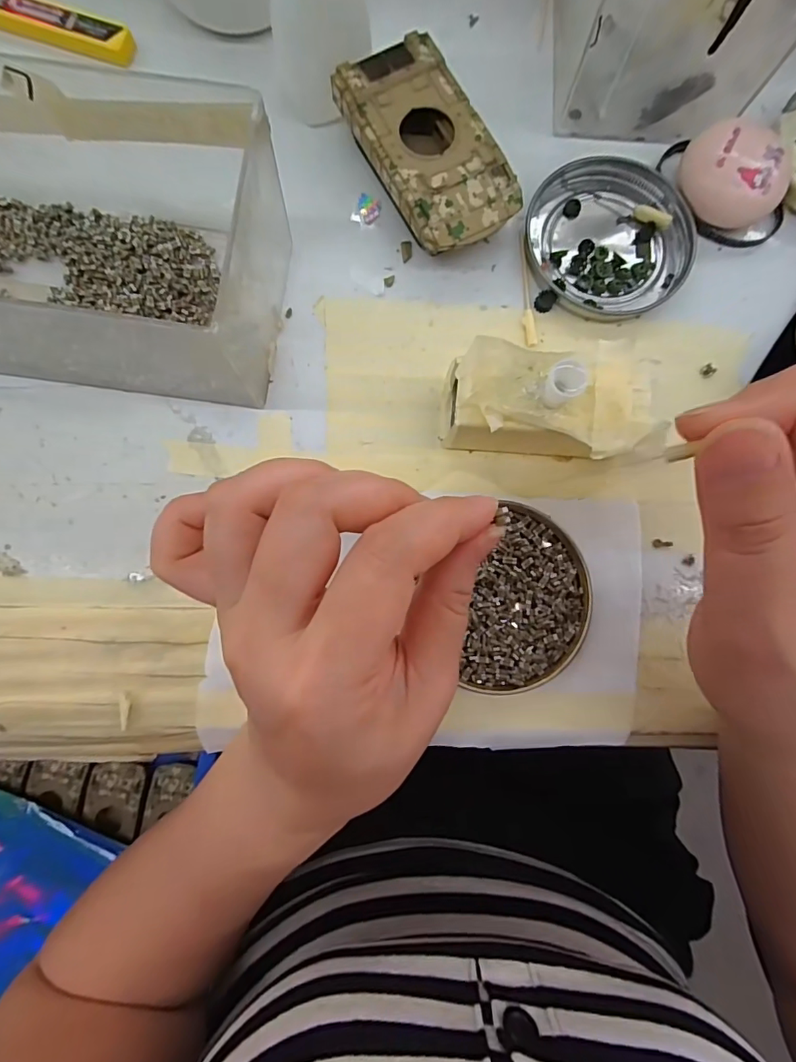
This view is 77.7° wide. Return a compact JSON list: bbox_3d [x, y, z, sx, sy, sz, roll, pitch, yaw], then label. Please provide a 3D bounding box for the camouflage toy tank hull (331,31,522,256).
[{"bbox_3d":[0.013,-0.172,0.230,0.054,0.027,0.094,-30,84,-5],"label":"camouflage toy tank hull"}]

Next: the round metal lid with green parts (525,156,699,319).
[{"bbox_3d":[0.101,-0.142,0.238,0.077,0.009,0.077,0,83,-1],"label":"round metal lid with green parts"}]

